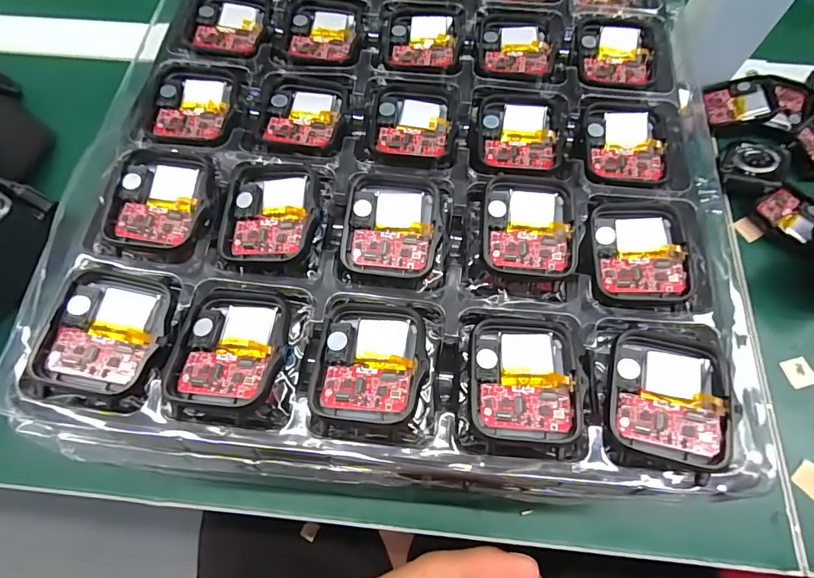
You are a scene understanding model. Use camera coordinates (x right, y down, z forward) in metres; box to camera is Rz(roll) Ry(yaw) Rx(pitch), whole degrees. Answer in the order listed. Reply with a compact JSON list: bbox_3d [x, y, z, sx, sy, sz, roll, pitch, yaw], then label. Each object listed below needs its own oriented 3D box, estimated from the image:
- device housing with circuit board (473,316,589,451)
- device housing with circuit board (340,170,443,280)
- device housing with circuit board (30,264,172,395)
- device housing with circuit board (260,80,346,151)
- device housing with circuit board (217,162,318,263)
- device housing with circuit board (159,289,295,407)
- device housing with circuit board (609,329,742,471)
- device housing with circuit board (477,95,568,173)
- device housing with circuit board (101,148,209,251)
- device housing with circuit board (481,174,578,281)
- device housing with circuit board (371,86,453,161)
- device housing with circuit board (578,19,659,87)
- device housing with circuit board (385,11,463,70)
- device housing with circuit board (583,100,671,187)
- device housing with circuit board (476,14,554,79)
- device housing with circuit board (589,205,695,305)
[{"bbox_3d":[0.041,0.031,0.153,0.037,0.009,0.042,4,67,2],"label":"device housing with circuit board"},{"bbox_3d":[-0.006,-0.027,0.175,0.037,0.007,0.043,6,67,3],"label":"device housing with circuit board"},{"bbox_3d":[-0.107,0.014,0.157,0.038,0.008,0.043,10,67,5],"label":"device housing with circuit board"},{"bbox_3d":[-0.047,-0.081,0.202,0.035,0.006,0.041,4,67,2],"label":"device housing with circuit board"},{"bbox_3d":[-0.055,-0.033,0.177,0.038,0.011,0.044,4,67,2],"label":"device housing with circuit board"},{"bbox_3d":[-0.062,0.019,0.157,0.039,0.014,0.044,3,67,2],"label":"device housing with circuit board"},{"bbox_3d":[0.088,0.035,0.148,0.035,0.013,0.043,16,68,7],"label":"device housing with circuit board"},{"bbox_3d":[0.052,-0.071,0.199,0.038,0.007,0.044,6,67,3],"label":"device housing with circuit board"},{"bbox_3d":[-0.099,-0.038,0.182,0.039,0.014,0.046,8,67,4],"label":"device housing with circuit board"},{"bbox_3d":[0.049,-0.026,0.174,0.036,0.007,0.040,5,67,3],"label":"device housing with circuit board"},{"bbox_3d":[0.003,-0.075,0.200,0.035,0.005,0.041,5,67,3],"label":"device housing with circuit board"},{"bbox_3d":[0.104,-0.118,0.217,0.038,0.004,0.041,2,67,1],"label":"device housing with circuit board"},{"bbox_3d":[0.008,-0.127,0.222,0.036,0.005,0.044,3,67,2],"label":"device housing with circuit board"},{"bbox_3d":[0.098,-0.066,0.197,0.036,0.004,0.044,7,67,3],"label":"device housing with circuit board"},{"bbox_3d":[0.055,-0.123,0.220,0.036,0.005,0.043,6,67,3],"label":"device housing with circuit board"},{"bbox_3d":[0.093,-0.016,0.175,0.035,0.008,0.041,2,67,1],"label":"device housing with circuit board"}]

